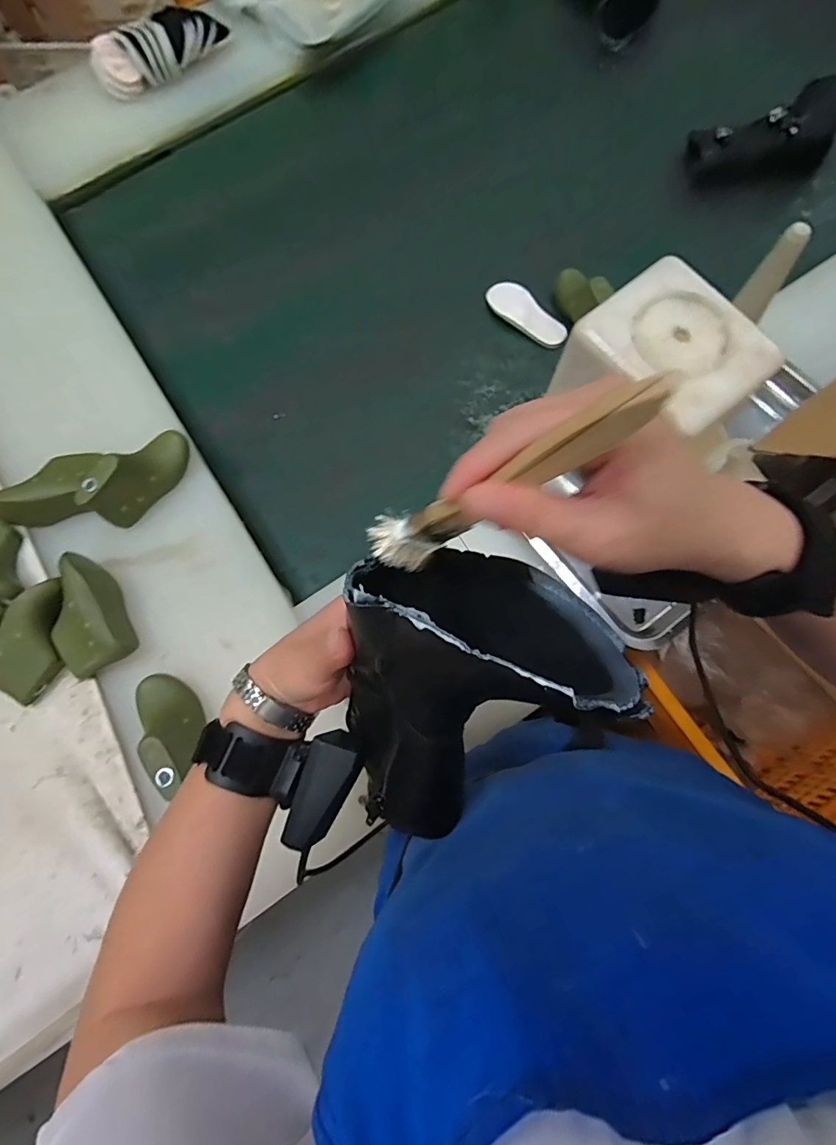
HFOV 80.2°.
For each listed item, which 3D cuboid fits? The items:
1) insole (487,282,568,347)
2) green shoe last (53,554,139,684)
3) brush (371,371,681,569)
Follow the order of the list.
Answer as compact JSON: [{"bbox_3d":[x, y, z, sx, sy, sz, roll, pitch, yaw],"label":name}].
[{"bbox_3d":[0.153,-0.366,0.704,0.052,0.013,0.138,-37,76,-8],"label":"insole"},{"bbox_3d":[-0.377,0.047,0.562,0.073,0.056,0.128,-27,75,-6],"label":"green shoe last"},{"bbox_3d":[0.029,-0.033,0.192,0.025,0.143,0.021,6,70,-37],"label":"brush"}]

